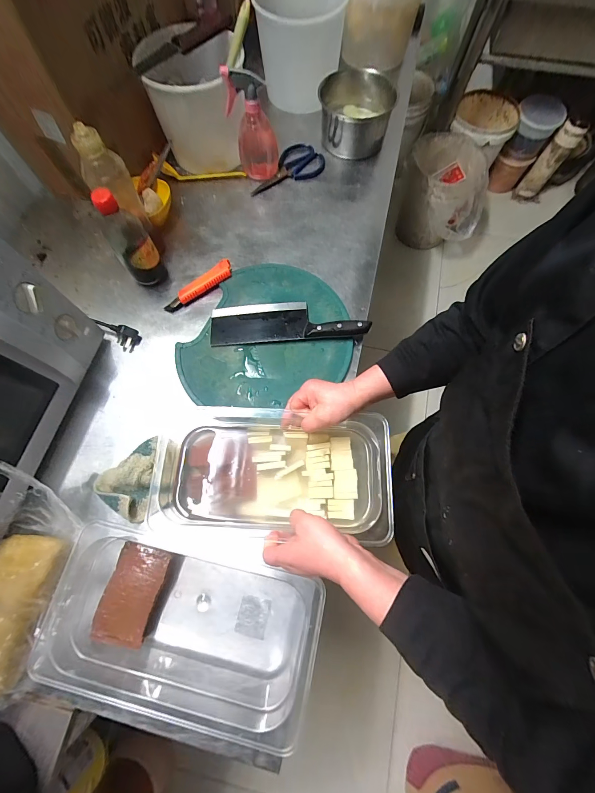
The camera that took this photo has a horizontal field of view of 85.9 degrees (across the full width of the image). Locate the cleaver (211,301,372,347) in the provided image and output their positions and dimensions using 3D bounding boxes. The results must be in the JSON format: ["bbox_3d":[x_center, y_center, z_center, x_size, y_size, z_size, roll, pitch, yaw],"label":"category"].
[{"bbox_3d":[-0.020,-0.144,0.602,0.288,0.024,0.082,-3,71,1],"label":"cleaver"}]

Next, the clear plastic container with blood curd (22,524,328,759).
[{"bbox_3d":[-0.150,0.281,0.430,0.365,0.109,0.185,10,72,5],"label":"clear plastic container with blood curd"}]

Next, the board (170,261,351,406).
[{"bbox_3d":[-0.061,-0.125,0.605,0.310,0.010,0.301,-1,71,2],"label":"board"}]

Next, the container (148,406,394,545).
[{"bbox_3d":[-0.049,0.106,0.467,0.355,0.079,0.173,3,72,6],"label":"container"}]

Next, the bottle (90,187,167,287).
[{"bbox_3d":[-0.301,-0.277,0.580,0.070,0.179,0.057,-33,73,-9],"label":"bottle"}]

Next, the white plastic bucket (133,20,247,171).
[{"bbox_3d":[-0.221,-0.631,0.706,0.228,0.189,0.188,5,72,4],"label":"white plastic bucket"}]

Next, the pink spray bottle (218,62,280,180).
[{"bbox_3d":[-0.092,-0.561,0.660,0.087,0.186,0.077,-4,71,1],"label":"pink spray bottle"}]

